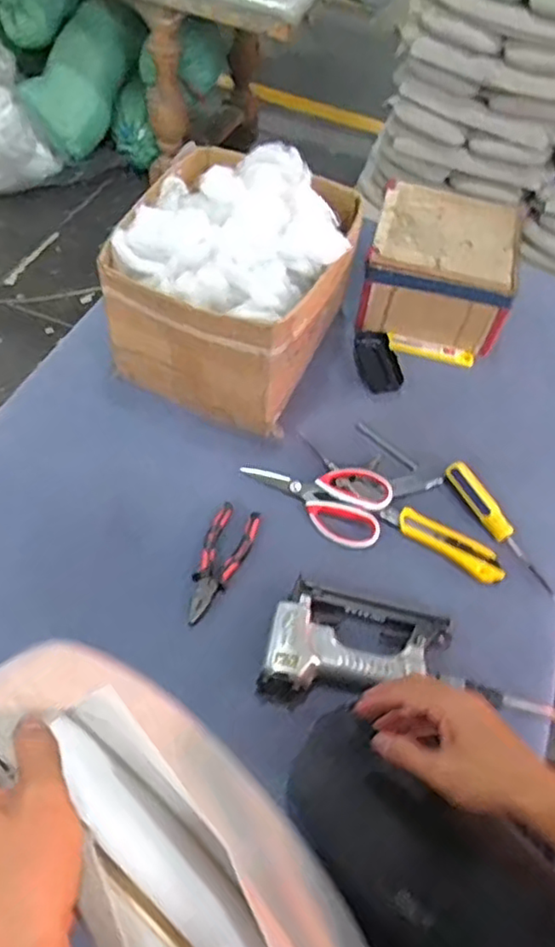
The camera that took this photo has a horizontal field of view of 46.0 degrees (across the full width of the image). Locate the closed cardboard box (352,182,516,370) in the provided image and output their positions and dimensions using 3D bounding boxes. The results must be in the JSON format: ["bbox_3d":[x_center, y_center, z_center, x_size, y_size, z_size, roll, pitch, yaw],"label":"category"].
[{"bbox_3d":[0.247,-0.310,1.014,0.212,0.128,0.232,13,54,3],"label":"closed cardboard box"}]

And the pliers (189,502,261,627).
[{"bbox_3d":[-0.070,0.101,0.763,0.053,0.016,0.156,21,55,10],"label":"pliers"}]

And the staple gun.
[{"bbox_3d":[0.086,0.188,0.697,0.184,0.039,0.142,16,54,6],"label":"staple gun"}]

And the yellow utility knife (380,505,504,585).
[{"bbox_3d":[0.205,0.081,0.806,0.158,0.012,0.038,32,58,17],"label":"yellow utility knife"}]

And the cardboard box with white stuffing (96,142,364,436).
[{"bbox_3d":[-0.058,-0.260,0.873,0.261,0.237,0.308,18,55,7],"label":"cardboard box with white stuffing"}]

